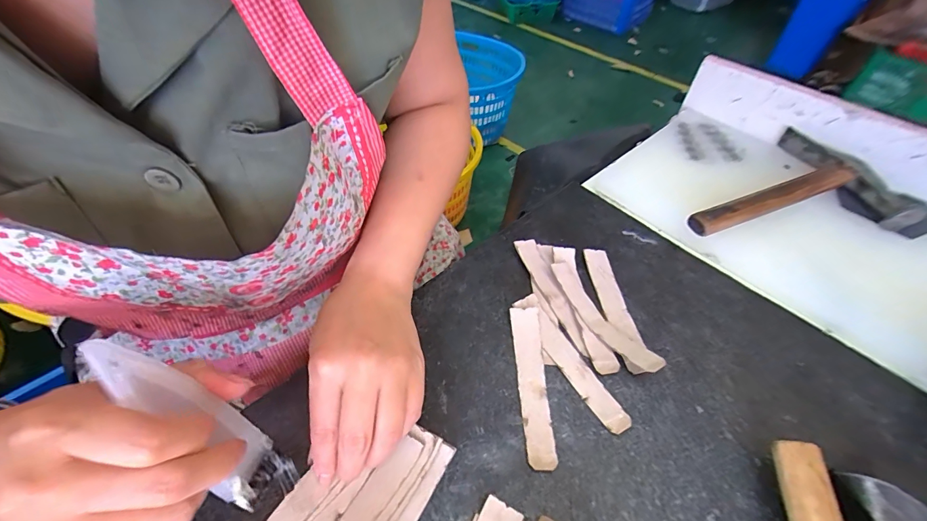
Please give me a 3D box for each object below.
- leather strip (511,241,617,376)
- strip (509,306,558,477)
[{"bbox_3d":[0.081,0.033,0.326,0.022,0.009,0.134,-19,54,-11],"label":"leather strip"},{"bbox_3d":[0.051,0.088,0.285,0.021,0.009,0.115,-2,52,-2],"label":"strip"}]

